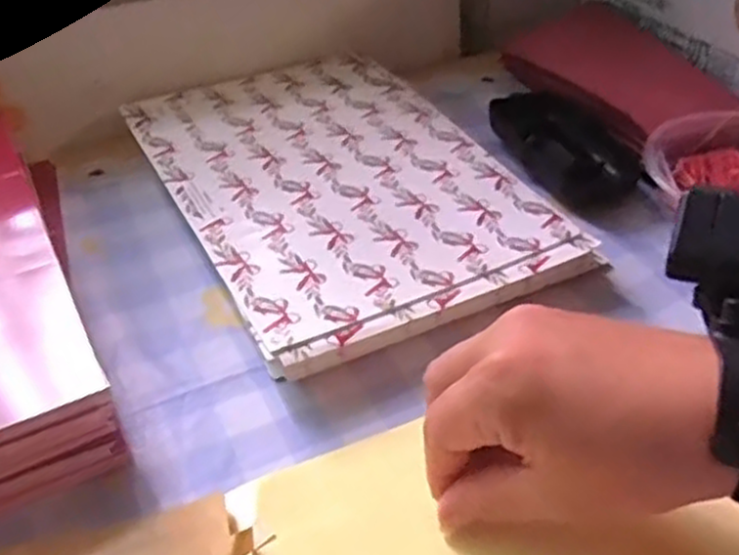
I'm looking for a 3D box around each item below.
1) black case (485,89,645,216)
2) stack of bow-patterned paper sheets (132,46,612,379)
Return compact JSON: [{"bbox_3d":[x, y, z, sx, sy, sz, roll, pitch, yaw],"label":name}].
[{"bbox_3d":[0.118,-0.085,0.477,0.061,0.027,0.107,-23,45,-24],"label":"black case"},{"bbox_3d":[-0.023,-0.061,0.453,0.178,0.026,0.265,-20,44,-21],"label":"stack of bow-patterned paper sheets"}]

